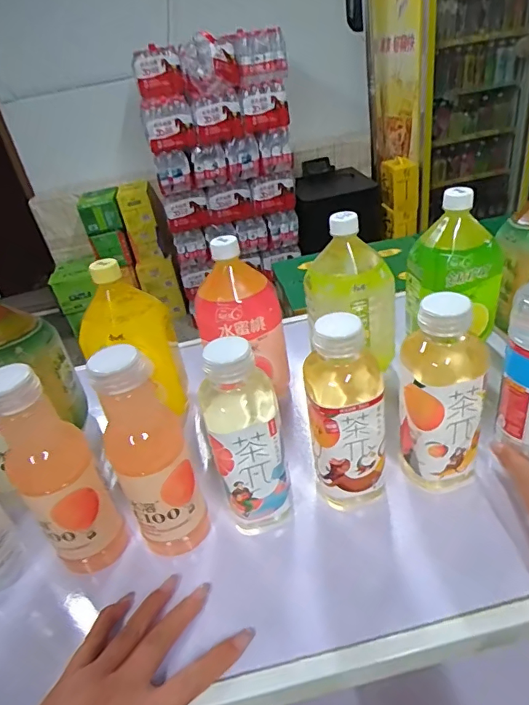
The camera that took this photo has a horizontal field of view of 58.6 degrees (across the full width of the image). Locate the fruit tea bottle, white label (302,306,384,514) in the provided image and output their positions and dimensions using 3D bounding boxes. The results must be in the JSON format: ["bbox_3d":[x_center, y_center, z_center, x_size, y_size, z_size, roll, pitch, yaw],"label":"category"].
[{"bbox_3d":[0.072,0.060,0.412,0.068,0.183,0.057,-4,34,9],"label":"fruit tea bottle, white label"}]

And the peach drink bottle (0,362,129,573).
[{"bbox_3d":[-0.169,0.101,0.385,0.057,0.192,0.062,-31,39,-28],"label":"peach drink bottle"}]

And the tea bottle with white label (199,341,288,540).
[{"bbox_3d":[-0.015,0.077,0.410,0.057,0.183,0.067,-13,34,-4],"label":"tea bottle with white label"}]

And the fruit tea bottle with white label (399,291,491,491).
[{"bbox_3d":[0.158,0.039,0.416,0.076,0.180,0.072,5,37,21],"label":"fruit tea bottle with white label"}]

